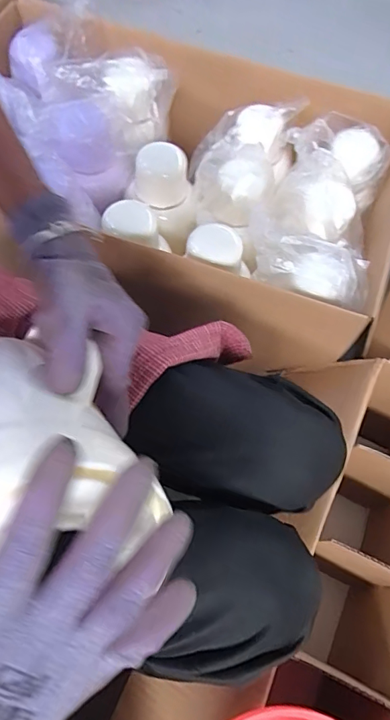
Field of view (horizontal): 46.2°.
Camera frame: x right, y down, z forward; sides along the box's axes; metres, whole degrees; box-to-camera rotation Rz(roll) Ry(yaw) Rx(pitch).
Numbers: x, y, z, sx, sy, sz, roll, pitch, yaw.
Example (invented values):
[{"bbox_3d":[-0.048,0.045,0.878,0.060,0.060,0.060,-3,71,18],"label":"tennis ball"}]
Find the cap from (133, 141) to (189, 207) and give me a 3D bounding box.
[{"bbox_3d":[-0.054,-0.295,0.735,0.082,0.068,0.070,2,64,-3],"label":"cap"}]

